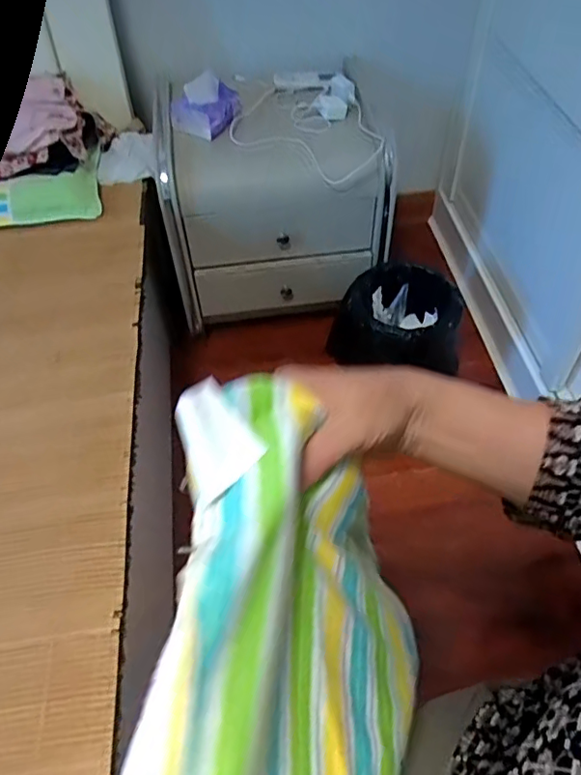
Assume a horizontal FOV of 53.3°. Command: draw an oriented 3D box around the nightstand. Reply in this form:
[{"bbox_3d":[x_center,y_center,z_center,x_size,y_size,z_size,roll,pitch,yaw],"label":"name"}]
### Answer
[{"bbox_3d":[-0.055,-0.432,1.335,0.488,0.414,0.358,-16,51,-10],"label":"nightstand"}]

